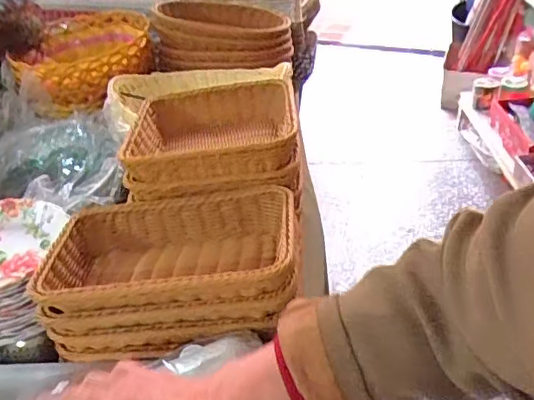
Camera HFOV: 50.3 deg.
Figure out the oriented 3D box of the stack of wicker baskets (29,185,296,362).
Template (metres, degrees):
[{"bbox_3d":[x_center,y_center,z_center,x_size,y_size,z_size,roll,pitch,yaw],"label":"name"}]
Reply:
[{"bbox_3d":[-0.107,0.074,0.658,0.277,0.104,0.194,0,36,4],"label":"stack of wicker baskets"}]

